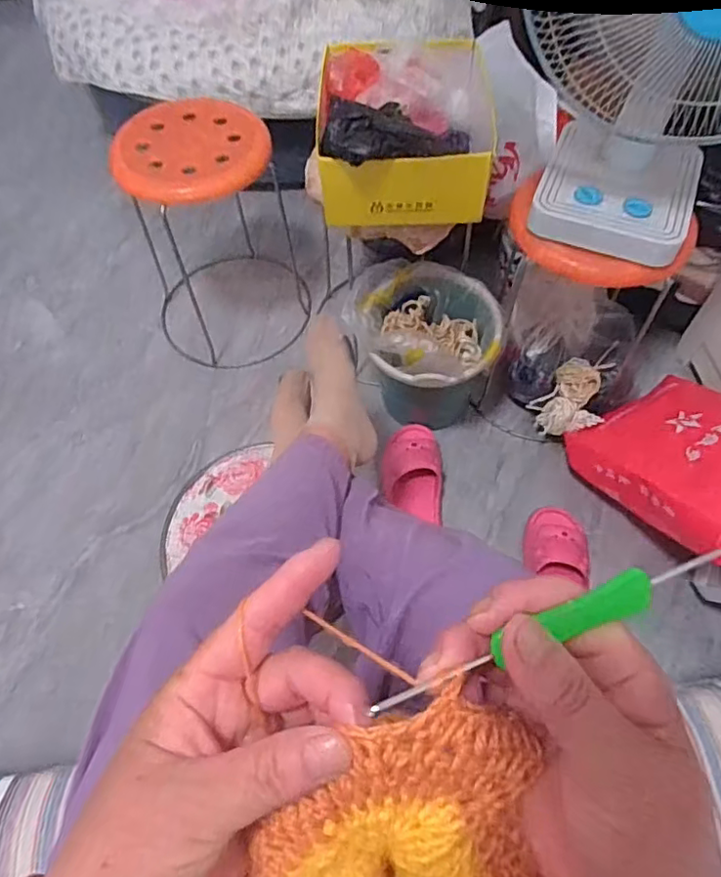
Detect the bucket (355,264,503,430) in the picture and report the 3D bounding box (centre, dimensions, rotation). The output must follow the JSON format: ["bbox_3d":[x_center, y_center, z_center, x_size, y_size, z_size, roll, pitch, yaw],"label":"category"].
[{"bbox_3d":[0.133,-0.147,1.138,0.239,0.273,0.251,-1,61,1],"label":"bucket"}]

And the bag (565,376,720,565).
[{"bbox_3d":[0.590,0.053,0.976,0.294,0.128,0.420,-35,37,-7],"label":"bag"}]

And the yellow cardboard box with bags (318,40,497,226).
[{"bbox_3d":[0.071,-0.503,0.935,0.260,0.144,0.368,1,57,5],"label":"yellow cardboard box with bags"}]

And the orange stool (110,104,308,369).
[{"bbox_3d":[-0.312,-0.440,1.250,0.340,0.433,0.362,-17,62,-8],"label":"orange stool"}]

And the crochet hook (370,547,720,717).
[{"bbox_3d":[0.073,0.064,0.204,0.147,0.010,0.011,-18,57,-16],"label":"crochet hook"}]

